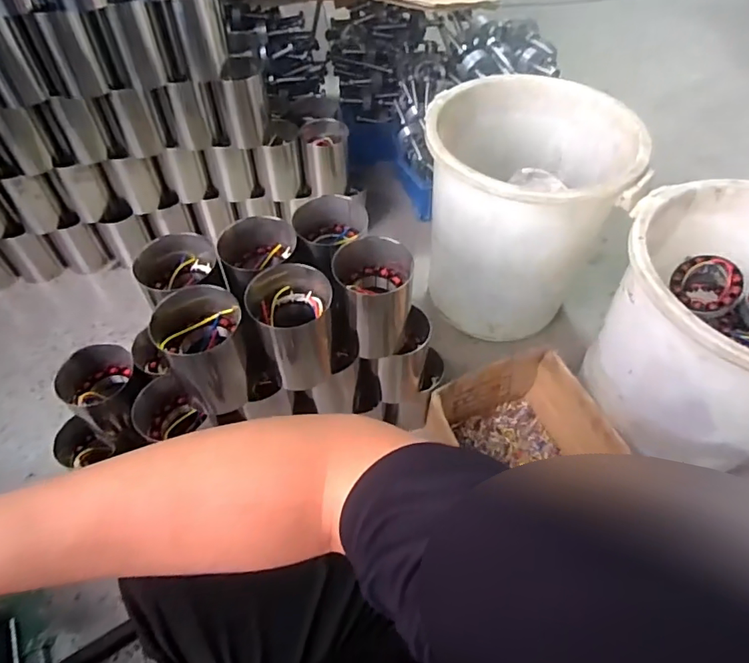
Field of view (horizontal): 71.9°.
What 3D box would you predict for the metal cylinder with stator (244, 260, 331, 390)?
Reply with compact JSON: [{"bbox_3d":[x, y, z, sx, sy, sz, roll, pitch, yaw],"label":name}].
[{"bbox_3d":[-0.125,-0.003,0.809,0.119,0.192,0.097,-15,54,-11],"label":"metal cylinder with stator"}]

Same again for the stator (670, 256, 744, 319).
[{"bbox_3d":[0.621,-0.083,0.970,0.111,0.051,0.109,10,87,32],"label":"stator"}]

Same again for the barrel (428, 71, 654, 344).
[{"bbox_3d":[0.303,-0.254,1.136,0.374,0.423,0.378,2,53,1],"label":"barrel"}]

